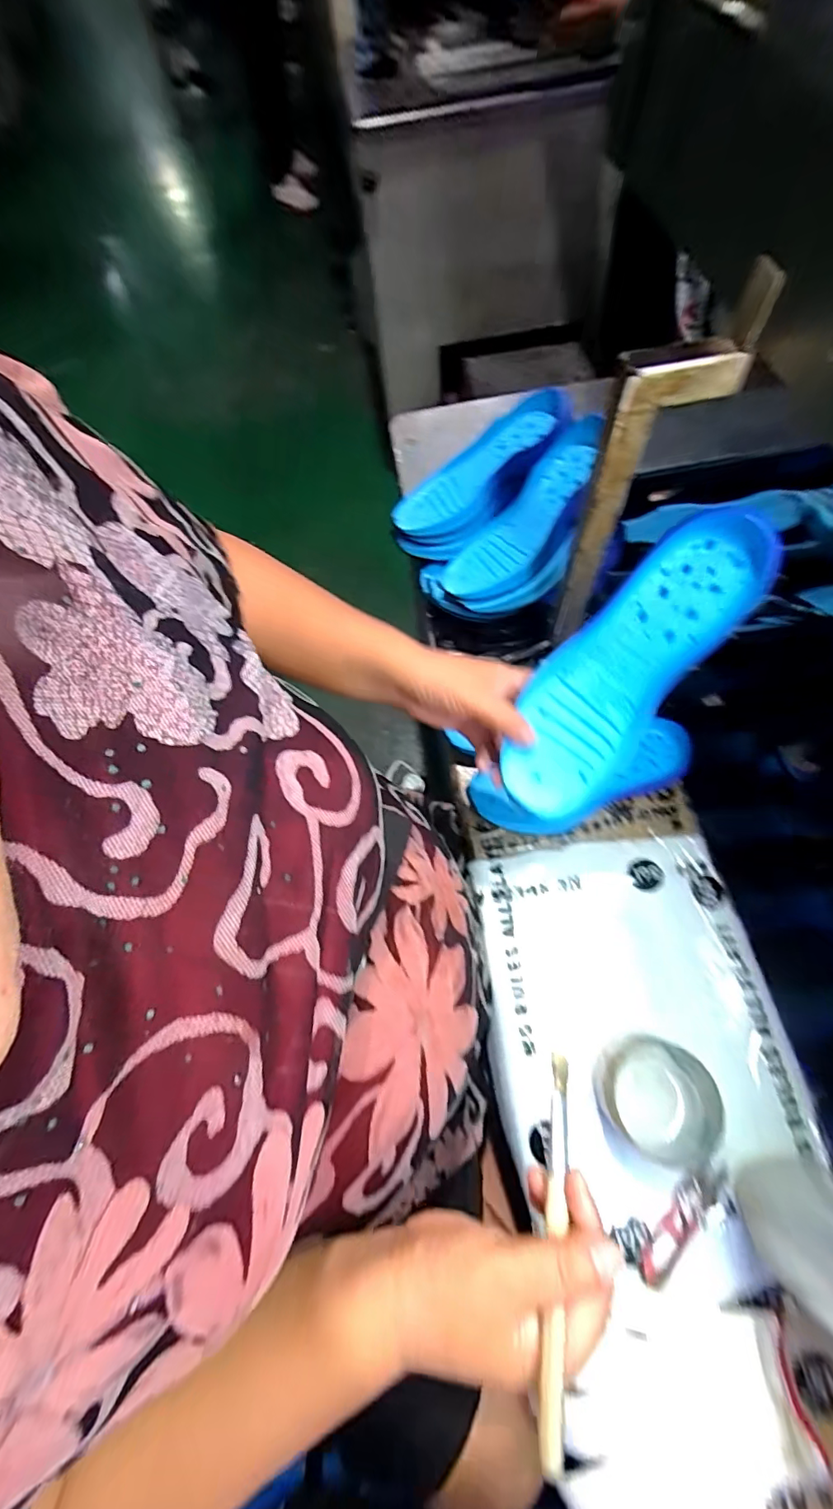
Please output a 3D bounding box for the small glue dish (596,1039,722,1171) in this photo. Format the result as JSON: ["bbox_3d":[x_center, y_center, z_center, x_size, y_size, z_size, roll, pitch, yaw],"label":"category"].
[{"bbox_3d":[0.193,0.278,0.396,0.082,0.044,0.082,-1,63,2],"label":"small glue dish"}]

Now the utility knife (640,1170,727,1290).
[{"bbox_3d":[0.209,0.367,0.383,0.096,0.010,0.025,-41,69,-17],"label":"utility knife"}]

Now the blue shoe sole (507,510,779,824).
[{"bbox_3d":[0.143,-0.059,0.351,0.086,0.025,0.231,42,111,20],"label":"blue shoe sole"}]

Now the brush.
[{"bbox_3d":[0.072,0.239,0.250,0.009,0.008,0.153,12,44,8],"label":"brush"}]

